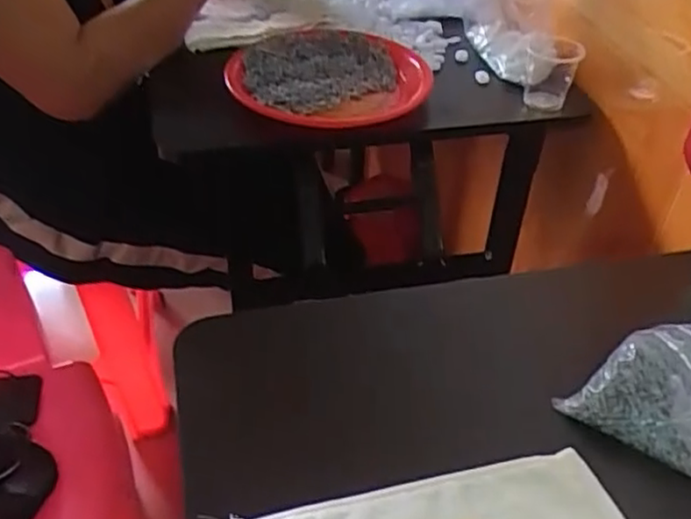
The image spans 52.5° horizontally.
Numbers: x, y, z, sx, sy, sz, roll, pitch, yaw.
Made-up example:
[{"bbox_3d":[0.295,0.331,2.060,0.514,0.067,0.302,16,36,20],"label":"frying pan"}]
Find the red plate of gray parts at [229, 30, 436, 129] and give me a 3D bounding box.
[{"bbox_3d":[-0.017,-0.214,0.812,0.226,0.036,0.213,1,41,-1],"label":"red plate of gray parts"}]

